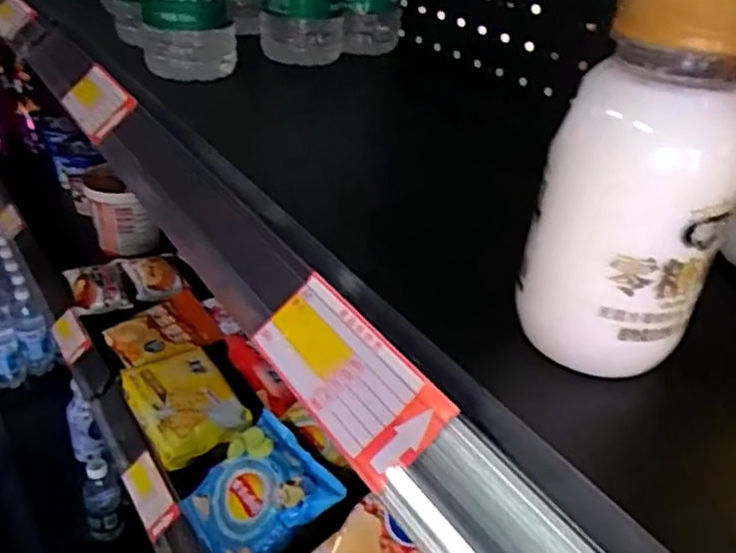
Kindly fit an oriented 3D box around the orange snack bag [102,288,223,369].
[{"bbox_3d":[-0.252,0.068,0.850,0.121,0.024,0.102,-20,40,-36],"label":"orange snack bag"}]

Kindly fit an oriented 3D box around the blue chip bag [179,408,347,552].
[{"bbox_3d":[-0.099,0.204,0.627,0.118,0.045,0.123,36,87,39],"label":"blue chip bag"}]

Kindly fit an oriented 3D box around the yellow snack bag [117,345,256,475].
[{"bbox_3d":[-0.193,0.134,0.725,0.094,0.036,0.140,-16,38,-32],"label":"yellow snack bag"}]

